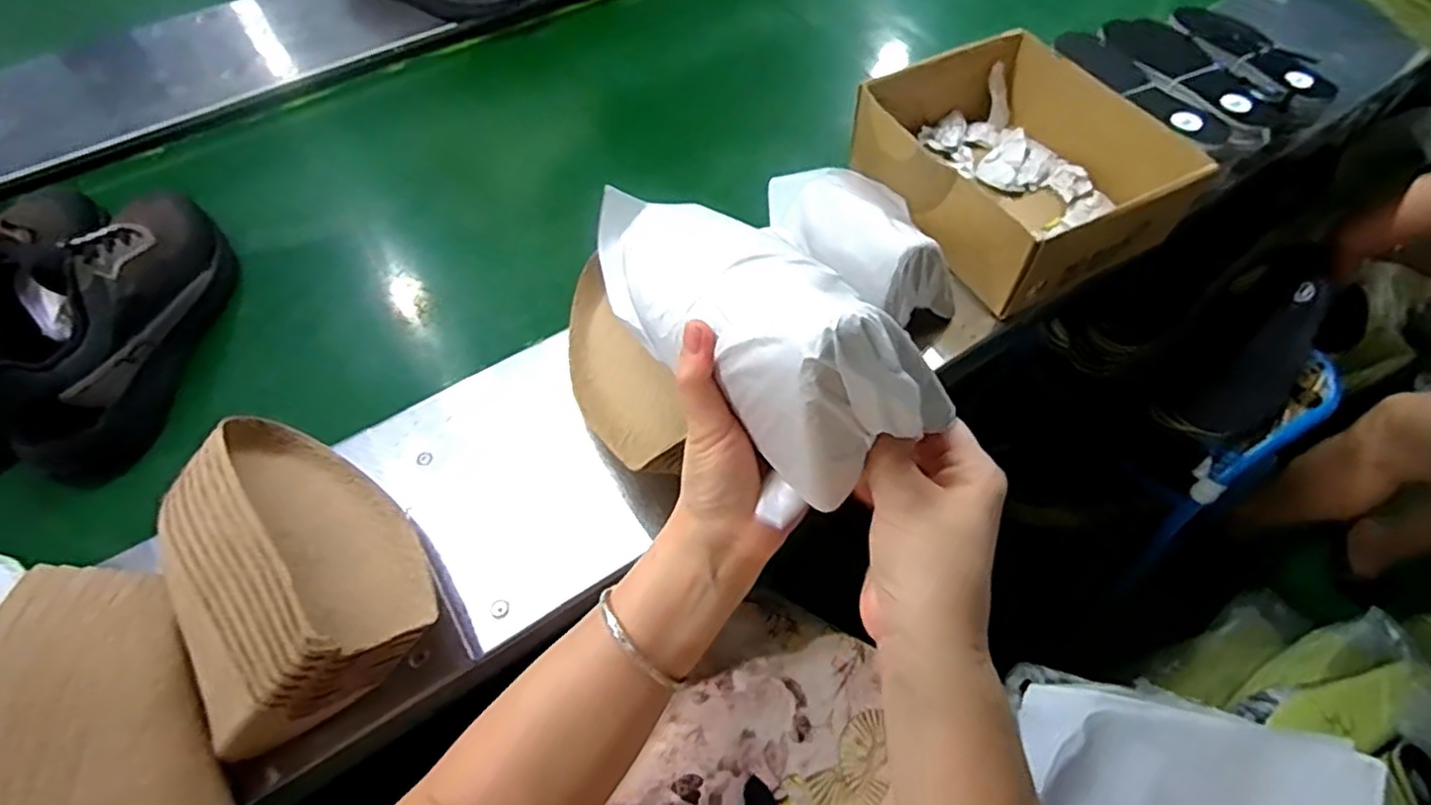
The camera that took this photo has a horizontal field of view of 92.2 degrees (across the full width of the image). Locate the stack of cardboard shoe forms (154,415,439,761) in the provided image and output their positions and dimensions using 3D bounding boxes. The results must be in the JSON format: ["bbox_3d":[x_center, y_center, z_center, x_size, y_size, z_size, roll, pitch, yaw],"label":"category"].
[{"bbox_3d":[-0.283,0.100,0.460,0.127,0.095,0.196,-26,61,-14],"label":"stack of cardboard shoe forms"}]

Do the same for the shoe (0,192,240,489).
[{"bbox_3d":[-0.551,-0.082,0.630,0.108,0.141,0.281,8,58,7],"label":"shoe"}]

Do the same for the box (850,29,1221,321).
[{"bbox_3d":[0.302,-0.235,0.712,0.236,0.117,0.273,-27,61,-14],"label":"box"}]

